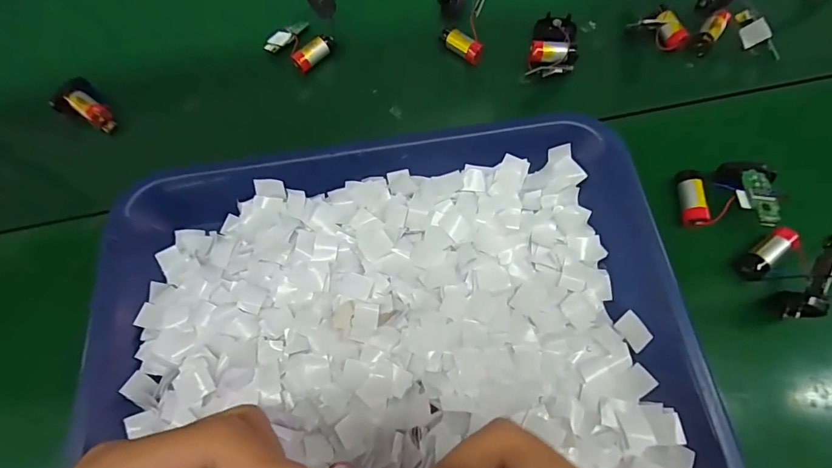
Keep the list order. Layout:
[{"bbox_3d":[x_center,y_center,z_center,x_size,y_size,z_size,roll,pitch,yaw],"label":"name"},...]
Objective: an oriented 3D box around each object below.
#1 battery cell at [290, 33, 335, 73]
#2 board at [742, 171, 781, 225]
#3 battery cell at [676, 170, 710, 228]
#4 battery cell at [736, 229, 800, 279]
[{"bbox_3d":[-0.082,-0.148,0.356,0.037,0.013,0.011,-42,74,-12],"label":"battery cell"},{"bbox_3d":[0.213,-0.024,0.269,0.014,0.006,0.047,12,52,5],"label":"board"},{"bbox_3d":[0.183,-0.025,0.289,0.014,0.011,0.040,3,70,4],"label":"battery cell"},{"bbox_3d":[0.218,0.011,0.272,0.039,0.012,0.014,-39,73,-11],"label":"battery cell"}]

